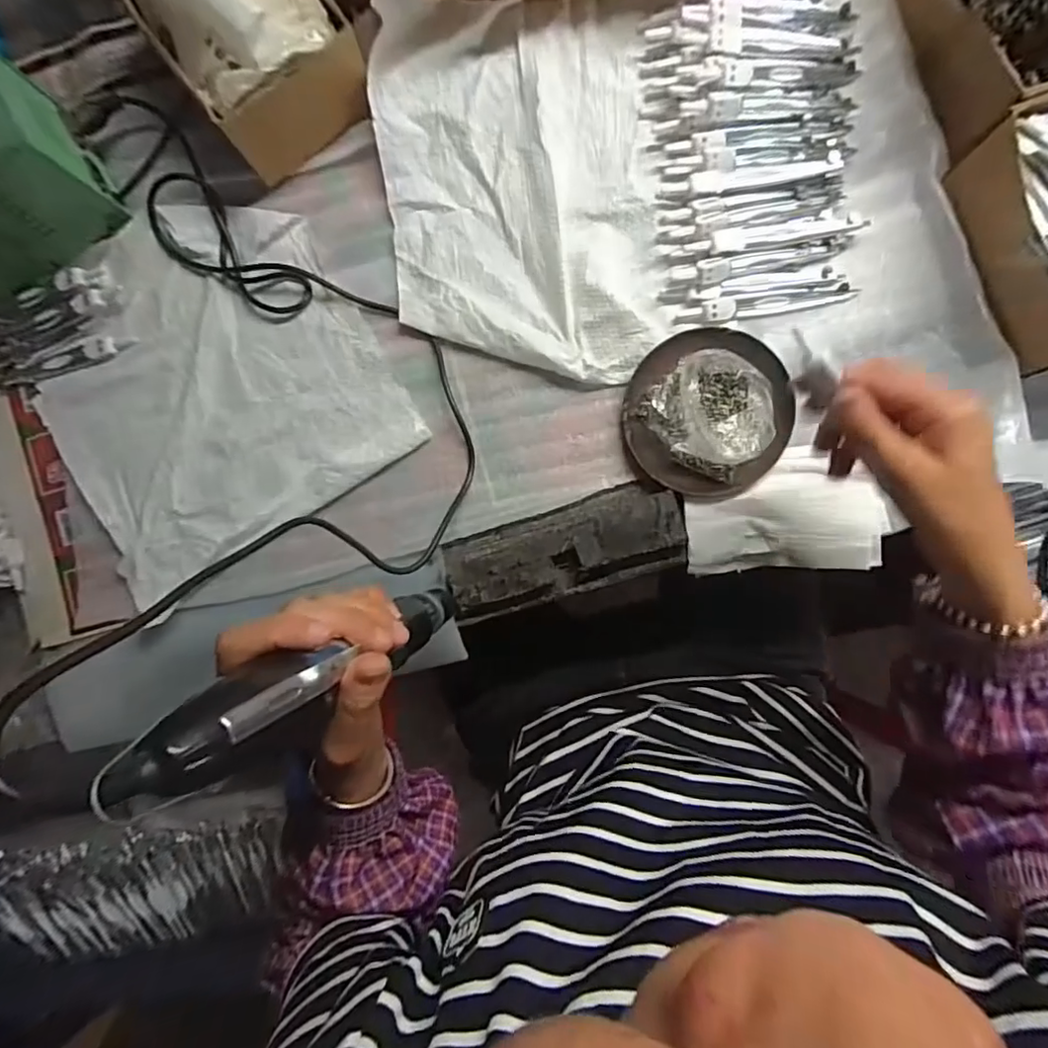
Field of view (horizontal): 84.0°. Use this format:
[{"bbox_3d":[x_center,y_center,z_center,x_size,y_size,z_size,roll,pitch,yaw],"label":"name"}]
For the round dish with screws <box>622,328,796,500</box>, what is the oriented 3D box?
[{"bbox_3d":[0.132,-0.079,0.416,0.114,0.032,0.116,0,90,6],"label":"round dish with screws"}]

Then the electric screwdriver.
[{"bbox_3d":[-0.090,0.068,0.286,0.033,0.219,0.030,-4,97,21],"label":"electric screwdriver"}]

